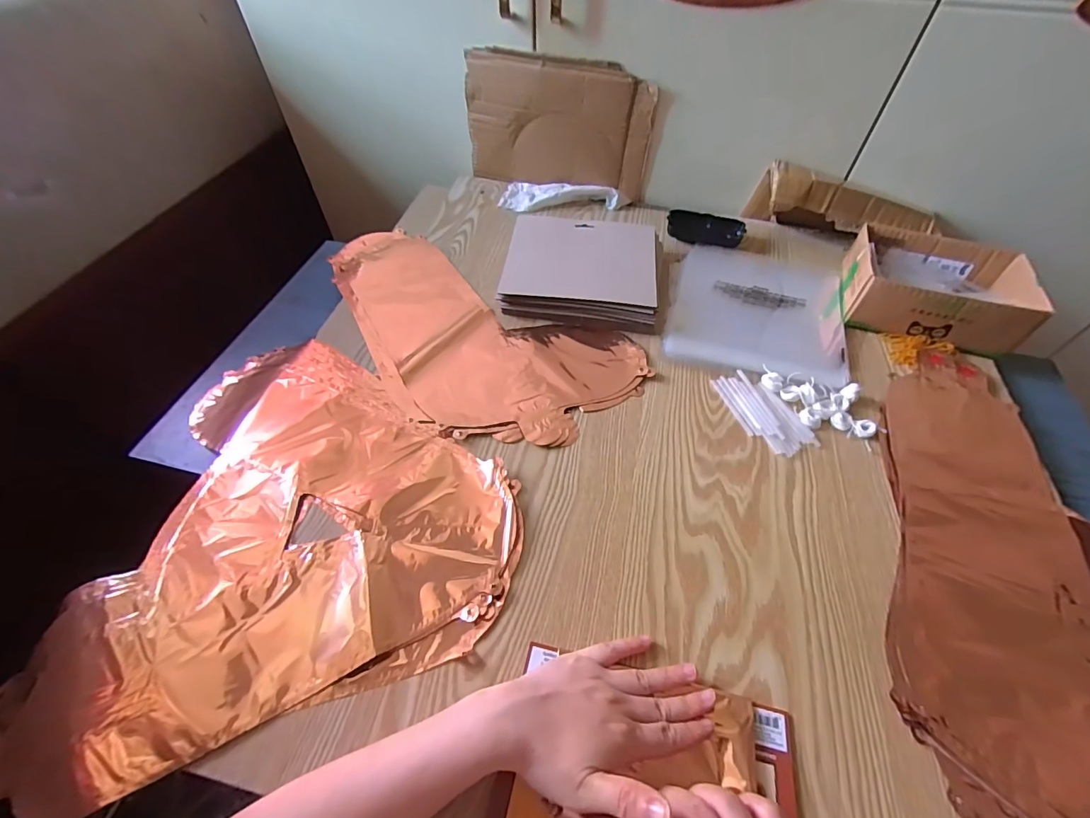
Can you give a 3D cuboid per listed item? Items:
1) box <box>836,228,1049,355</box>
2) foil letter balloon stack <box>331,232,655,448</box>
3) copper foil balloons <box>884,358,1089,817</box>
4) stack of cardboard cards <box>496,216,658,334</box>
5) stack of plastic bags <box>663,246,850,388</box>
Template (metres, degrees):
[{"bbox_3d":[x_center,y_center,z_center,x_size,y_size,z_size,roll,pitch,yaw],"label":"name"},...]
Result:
[{"bbox_3d":[0.474,-0.149,0.569,0.183,0.063,0.141,18,54,13],"label":"box"},{"bbox_3d":[-0.115,-0.096,0.566,0.450,0.008,0.223,30,58,20],"label":"foil letter balloon stack"},{"bbox_3d":[0.409,0.136,0.389,0.211,0.014,0.437,18,54,13],"label":"copper foil balloons"},{"bbox_3d":[0.048,-0.183,0.609,0.198,0.039,0.184,6,53,4],"label":"stack of cardboard cards"},{"bbox_3d":[0.276,-0.137,0.597,0.202,0.012,0.251,16,54,11],"label":"stack of plastic bags"}]

